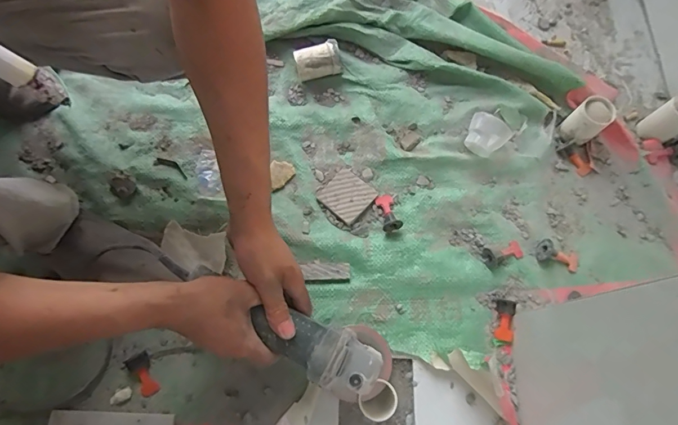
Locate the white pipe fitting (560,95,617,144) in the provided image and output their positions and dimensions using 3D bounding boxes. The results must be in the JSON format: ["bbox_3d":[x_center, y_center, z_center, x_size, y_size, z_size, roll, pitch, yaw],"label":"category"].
[{"bbox_3d":[0.388,-0.143,0.649,0.047,0.072,0.050,0,70,-1],"label":"white pipe fitting"}]

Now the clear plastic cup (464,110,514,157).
[{"bbox_3d":[0.232,-0.122,0.653,0.063,0.037,0.059,30,72,9],"label":"clear plastic cup"}]

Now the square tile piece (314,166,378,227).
[{"bbox_3d":[0.012,-0.026,0.642,0.072,0.008,0.069,42,75,13],"label":"square tile piece"}]

